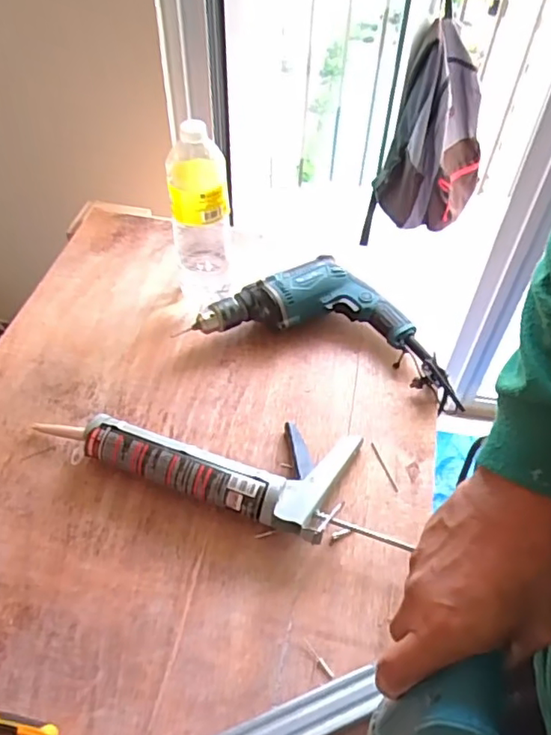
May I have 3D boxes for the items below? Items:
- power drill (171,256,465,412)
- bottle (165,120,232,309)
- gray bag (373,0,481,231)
[{"bbox_3d":[0.081,-0.067,0.805,0.349,0.079,0.146,13,50,8],"label":"power drill"},{"bbox_3d":[-0.099,-0.196,0.784,0.077,0.270,0.077,-6,50,-9],"label":"bottle"},{"bbox_3d":[0.422,-0.600,1.478,0.234,0.464,0.224,20,52,15],"label":"gray bag"}]

